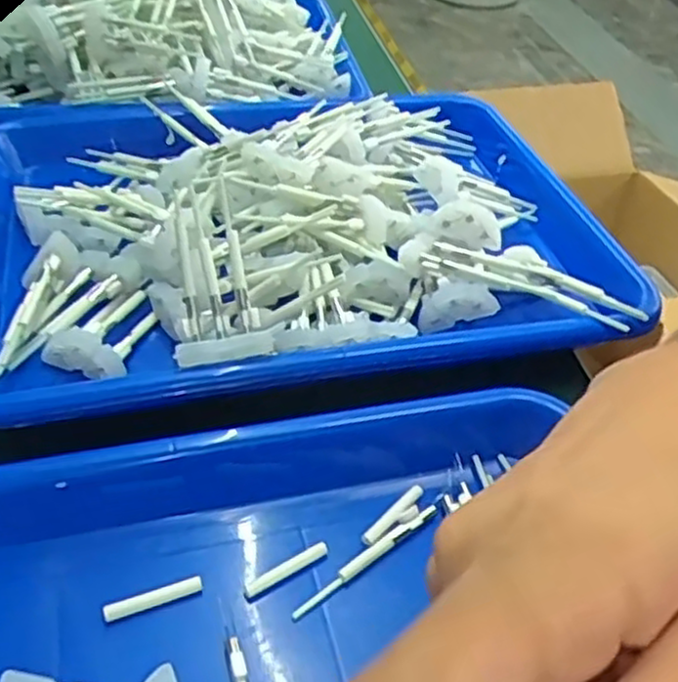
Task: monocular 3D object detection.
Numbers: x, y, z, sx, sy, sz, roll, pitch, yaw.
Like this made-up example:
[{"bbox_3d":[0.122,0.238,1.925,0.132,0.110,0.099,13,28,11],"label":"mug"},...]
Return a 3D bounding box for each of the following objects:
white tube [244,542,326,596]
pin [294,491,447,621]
[{"bbox_3d":[-0.019,0.083,0.273,0.034,0.004,0.005,-22,48,-27],"label":"white tube"},{"bbox_3d":[0.012,0.079,0.278,0.075,0.004,0.005,-27,51,-31],"label":"pin"}]

